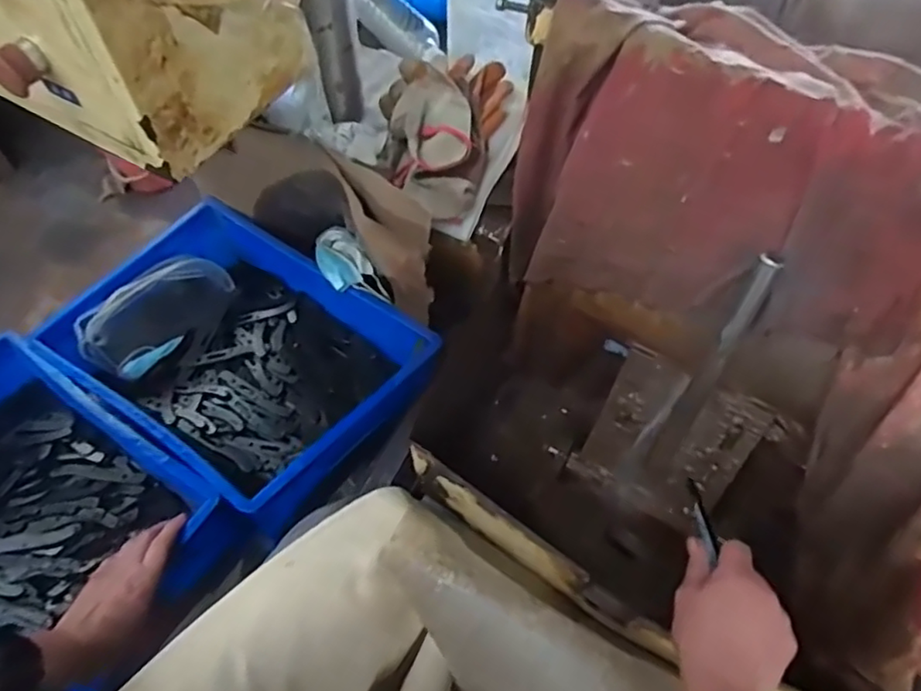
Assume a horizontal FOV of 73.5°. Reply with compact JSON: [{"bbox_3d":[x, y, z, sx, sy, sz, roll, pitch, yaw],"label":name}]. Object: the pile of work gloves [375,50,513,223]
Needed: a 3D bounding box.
[{"bbox_3d":[-0.022,-0.240,0.686,0.146,0.071,0.219,4,57,1],"label":"pile of work gloves"}]

